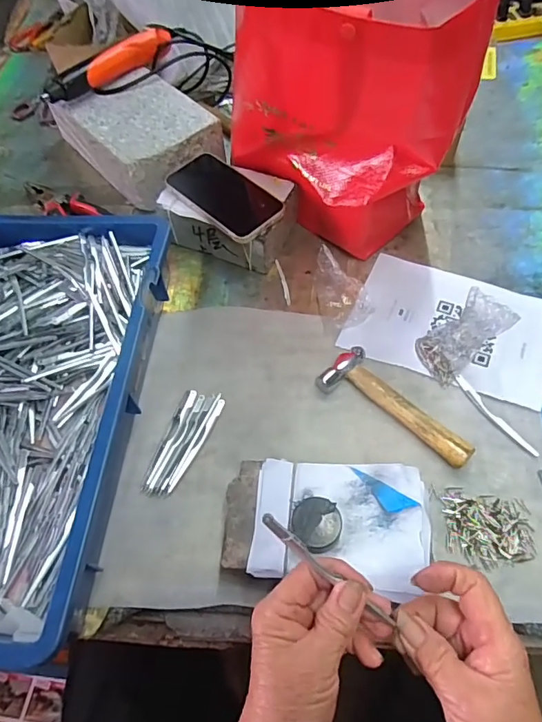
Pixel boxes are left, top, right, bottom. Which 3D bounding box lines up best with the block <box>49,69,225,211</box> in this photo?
[{"bbox_3d":[-0.190,-0.323,0.673,0.144,0.076,0.231,-40,64,-19],"label":"block"}]

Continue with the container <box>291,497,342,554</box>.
[{"bbox_3d":[0.035,0.128,0.368,0.037,0.017,0.039,-2,58,3],"label":"container"}]

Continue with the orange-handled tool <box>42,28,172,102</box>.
[{"bbox_3d":[-0.229,-0.414,0.667,0.030,0.032,0.206,39,68,24],"label":"orange-handled tool"}]

